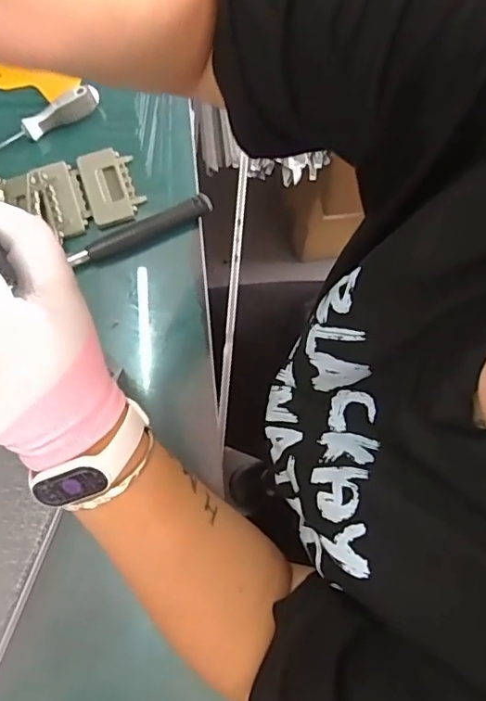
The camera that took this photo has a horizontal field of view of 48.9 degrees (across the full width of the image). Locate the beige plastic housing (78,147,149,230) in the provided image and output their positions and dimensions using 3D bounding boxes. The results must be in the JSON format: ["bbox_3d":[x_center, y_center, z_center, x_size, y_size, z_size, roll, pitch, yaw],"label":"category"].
[{"bbox_3d":[-0.139,-0.175,0.568,0.055,0.007,0.089,-18,76,-5],"label":"beige plastic housing"}]

